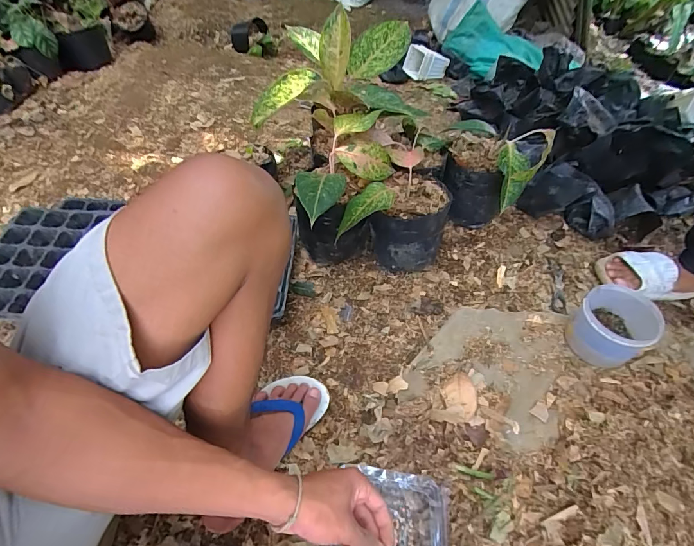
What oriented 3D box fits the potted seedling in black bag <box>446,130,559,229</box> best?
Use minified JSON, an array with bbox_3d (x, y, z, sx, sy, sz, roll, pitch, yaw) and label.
[{"bbox_3d":[0.321,-0.218,0.872,0.194,0.222,0.151,26,56,19],"label":"potted seedling in black bag"}]

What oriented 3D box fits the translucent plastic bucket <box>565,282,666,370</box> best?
[{"bbox_3d":[0.482,0.103,0.691,0.121,0.101,0.116,1,53,-1],"label":"translucent plastic bucket"}]

